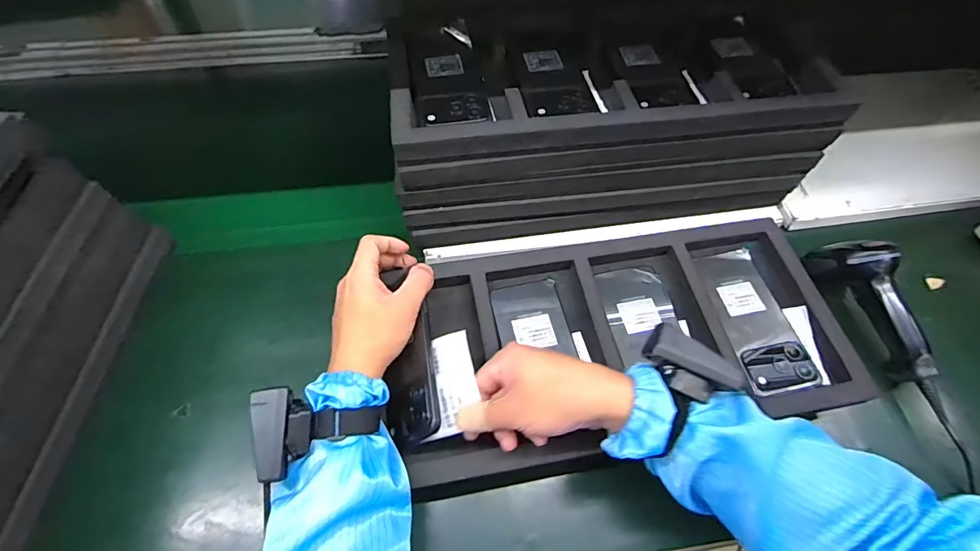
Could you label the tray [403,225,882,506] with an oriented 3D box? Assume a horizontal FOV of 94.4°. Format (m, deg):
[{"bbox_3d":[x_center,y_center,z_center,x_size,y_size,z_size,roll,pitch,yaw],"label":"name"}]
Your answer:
[{"bbox_3d":[0.147,0.053,0.460,0.393,0.033,0.222,-9,59,-6],"label":"tray"}]

